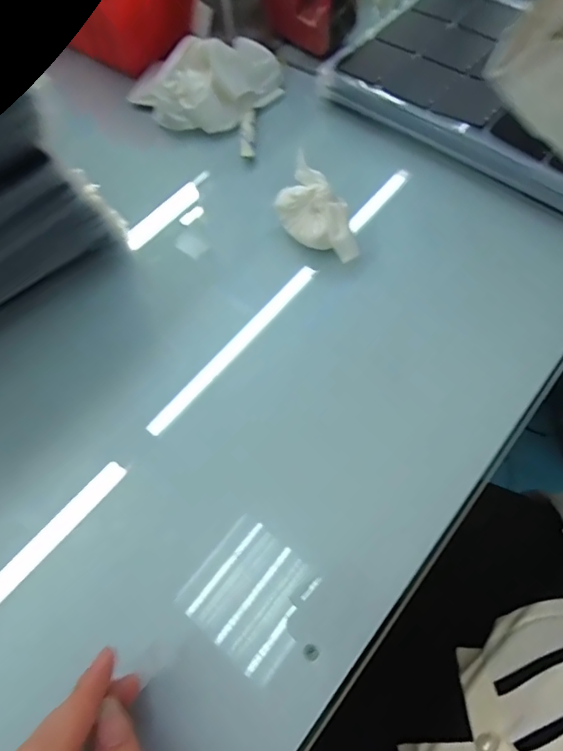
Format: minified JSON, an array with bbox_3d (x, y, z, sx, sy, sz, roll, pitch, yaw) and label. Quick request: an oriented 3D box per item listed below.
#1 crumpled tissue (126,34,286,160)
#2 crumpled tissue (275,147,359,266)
[{"bbox_3d":[-0.069,-0.280,0.458,0.150,0.045,0.101,28,68,16],"label":"crumpled tissue"},{"bbox_3d":[0.028,-0.123,0.369,0.035,0.039,0.072,-38,67,-15],"label":"crumpled tissue"}]

